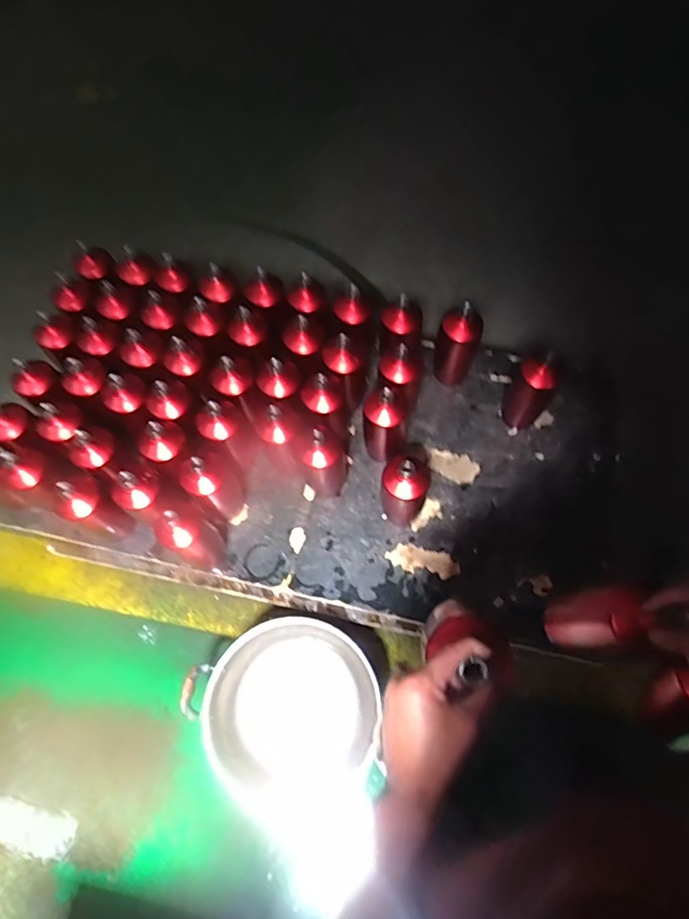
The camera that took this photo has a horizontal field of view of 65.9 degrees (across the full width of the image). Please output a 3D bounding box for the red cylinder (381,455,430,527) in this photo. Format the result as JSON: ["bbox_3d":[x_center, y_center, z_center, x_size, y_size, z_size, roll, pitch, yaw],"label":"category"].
[{"bbox_3d":[0.102,0.055,0.958,0.072,0.213,0.069,1,66,-2],"label":"red cylinder"}]

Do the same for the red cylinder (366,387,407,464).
[{"bbox_3d":[0.075,-0.067,1.032,0.076,0.223,0.074,12,69,8],"label":"red cylinder"}]

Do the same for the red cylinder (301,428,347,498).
[{"bbox_3d":[-0.037,-0.002,0.993,0.080,0.178,0.096,-1,66,-2],"label":"red cylinder"}]

